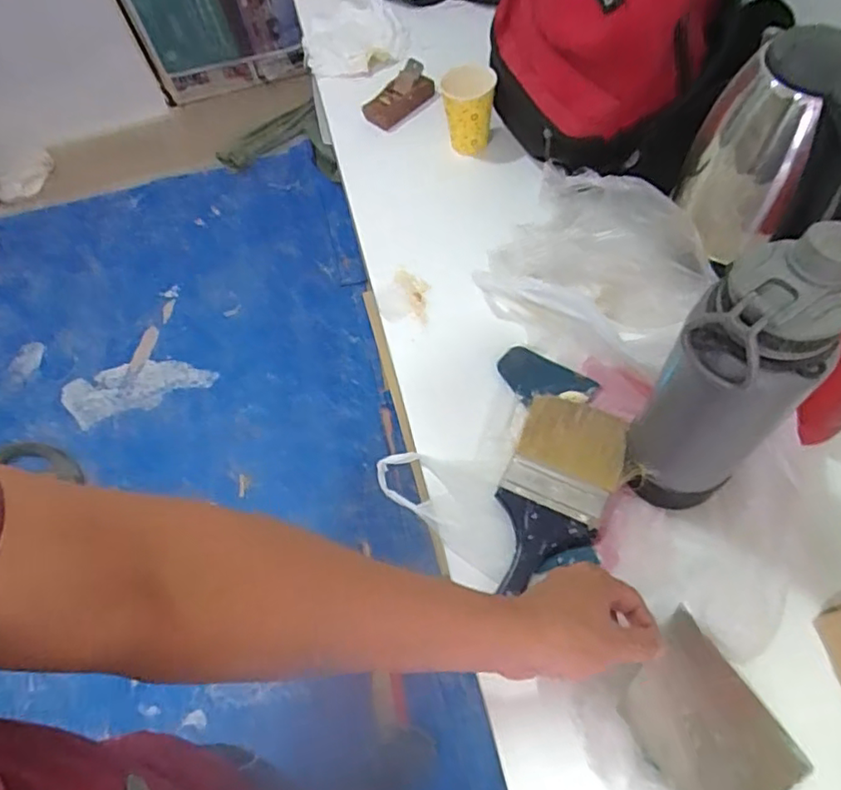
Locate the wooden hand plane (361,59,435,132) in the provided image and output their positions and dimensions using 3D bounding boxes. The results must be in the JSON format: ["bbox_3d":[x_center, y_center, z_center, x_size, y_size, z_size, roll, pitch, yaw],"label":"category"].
[{"bbox_3d":[-0.030,-0.437,0.871,0.062,0.047,0.108,39,72,24],"label":"wooden hand plane"}]

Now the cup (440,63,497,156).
[{"bbox_3d":[0.065,-0.372,0.807,0.065,0.117,0.067,-3,61,5],"label":"cup"}]

